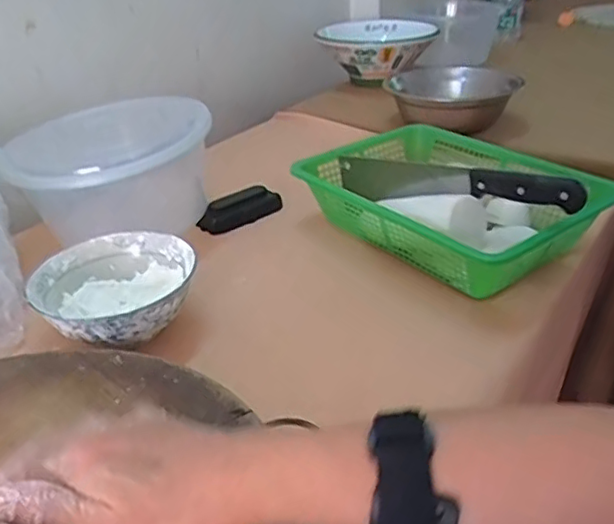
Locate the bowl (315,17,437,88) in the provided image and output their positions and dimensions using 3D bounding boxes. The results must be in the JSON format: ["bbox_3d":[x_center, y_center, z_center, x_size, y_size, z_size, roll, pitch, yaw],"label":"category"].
[{"bbox_3d":[0.136,-0.413,1.233,0.219,0.086,0.239,-2,30,1],"label":"bowl"}]

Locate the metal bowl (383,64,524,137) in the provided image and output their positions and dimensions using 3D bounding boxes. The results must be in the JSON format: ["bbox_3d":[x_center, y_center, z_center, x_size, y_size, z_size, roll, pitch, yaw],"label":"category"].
[{"bbox_3d":[0.225,-0.252,0.978,0.198,0.064,0.213,10,32,21],"label":"metal bowl"}]

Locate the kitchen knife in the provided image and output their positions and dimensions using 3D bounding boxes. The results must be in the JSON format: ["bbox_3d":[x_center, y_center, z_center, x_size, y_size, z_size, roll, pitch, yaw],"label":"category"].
[{"bbox_3d":[0.140,-0.081,0.647,0.020,0.050,0.293,-25,23,-33],"label":"kitchen knife"}]

